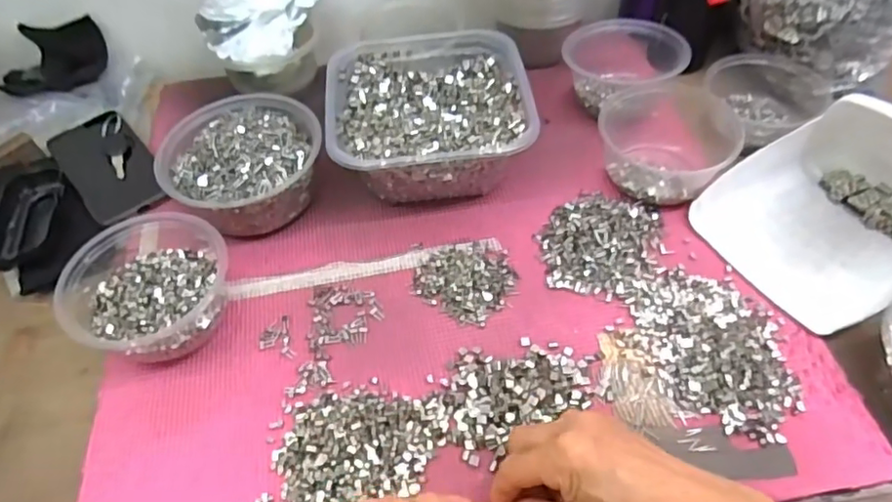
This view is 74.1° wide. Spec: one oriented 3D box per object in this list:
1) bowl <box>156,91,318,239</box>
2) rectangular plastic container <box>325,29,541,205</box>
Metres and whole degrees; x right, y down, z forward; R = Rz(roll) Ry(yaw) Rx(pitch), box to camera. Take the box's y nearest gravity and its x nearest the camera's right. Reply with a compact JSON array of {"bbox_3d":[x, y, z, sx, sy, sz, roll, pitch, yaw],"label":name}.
[{"bbox_3d":[-0.172,-0.077,0.522,0.121,0.067,0.133,-2,52,2],"label":"bowl"},{"bbox_3d":[-0.015,-0.122,0.543,0.171,0.071,0.174,-7,52,-2],"label":"rectangular plastic container"}]

